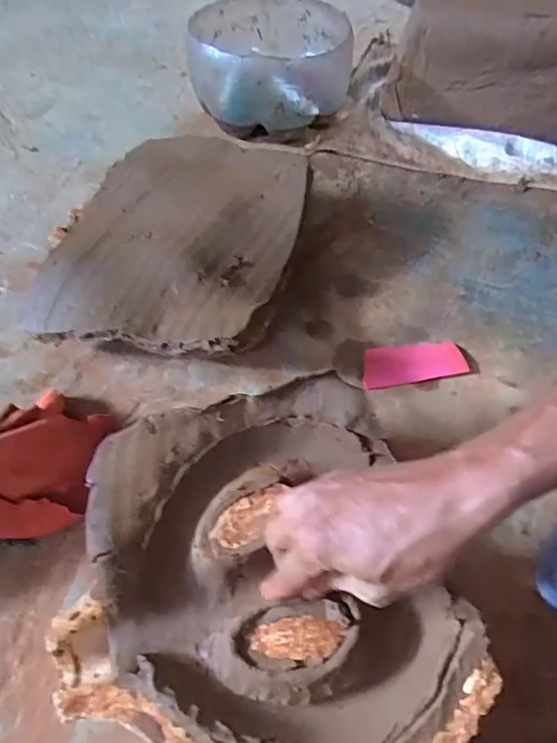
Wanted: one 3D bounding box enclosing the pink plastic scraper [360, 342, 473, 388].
[{"bbox_3d":[0.142,-0.010,0.560,0.111,0.007,0.048,-9,55,-7],"label":"pink plastic scraper"}]

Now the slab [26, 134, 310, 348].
[{"bbox_3d":[-0.115,-0.150,0.581,0.251,0.045,0.311,12,55,9],"label":"slab"}]

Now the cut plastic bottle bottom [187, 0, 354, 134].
[{"bbox_3d":[-0.013,-0.482,0.837,0.241,0.130,0.251,2,54,1],"label":"cut plastic bottle bottom"}]

